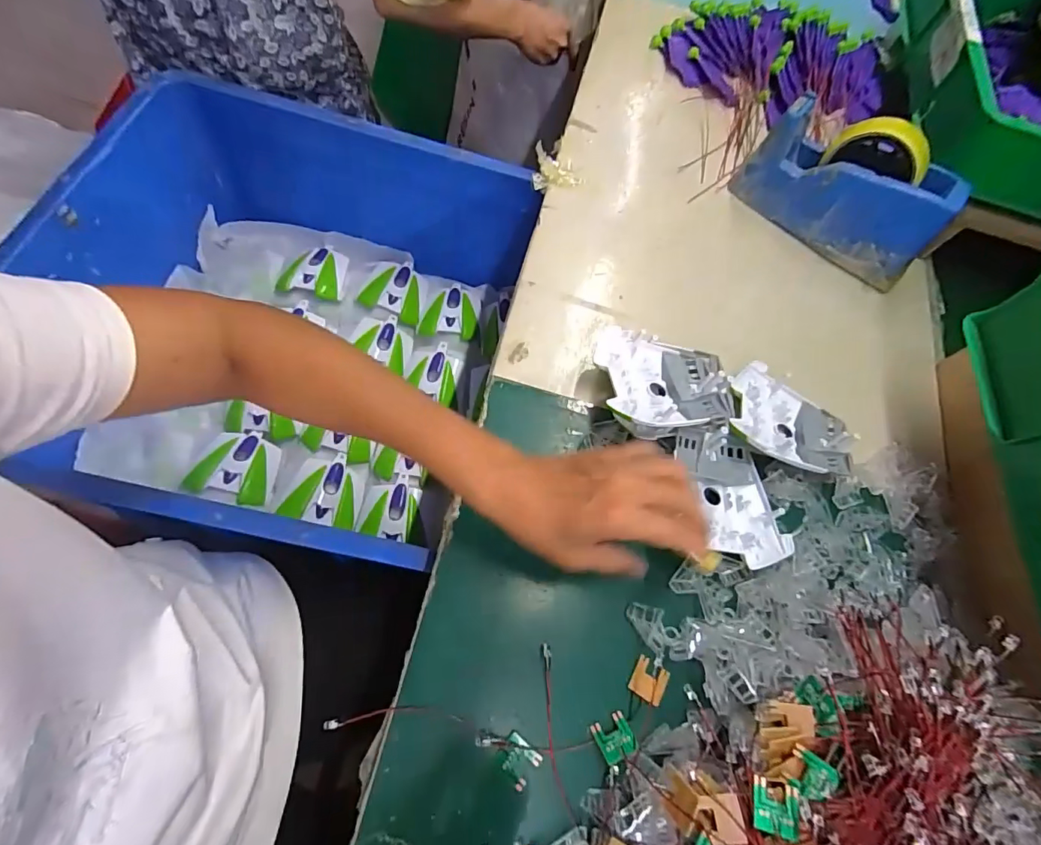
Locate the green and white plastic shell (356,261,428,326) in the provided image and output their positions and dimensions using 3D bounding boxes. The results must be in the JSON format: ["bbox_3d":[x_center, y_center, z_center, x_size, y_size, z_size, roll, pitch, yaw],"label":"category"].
[{"bbox_3d":[-0.192,-0.194,0.759,0.093,0.055,0.101,6,67,-5],"label":"green and white plastic shell"}]

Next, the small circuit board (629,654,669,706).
[{"bbox_3d":[0.095,0.189,0.361,0.026,0.005,0.025,31,67,6],"label":"small circuit board"}]

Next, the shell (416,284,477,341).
[{"bbox_3d":[-0.105,-0.172,0.745,0.083,0.023,0.100,9,67,-4],"label":"shell"}]

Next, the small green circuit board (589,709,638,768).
[{"bbox_3d":[0.064,0.215,0.338,0.024,0.004,0.027,-21,40,-10],"label":"small green circuit board"}]

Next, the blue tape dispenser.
[{"bbox_3d":[0.338,-0.243,0.511,0.199,0.106,0.072,39,68,9],"label":"blue tape dispenser"}]

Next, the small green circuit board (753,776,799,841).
[{"bbox_3d":[0.146,0.221,0.284,0.023,0.004,0.026,8,50,15],"label":"small green circuit board"}]

